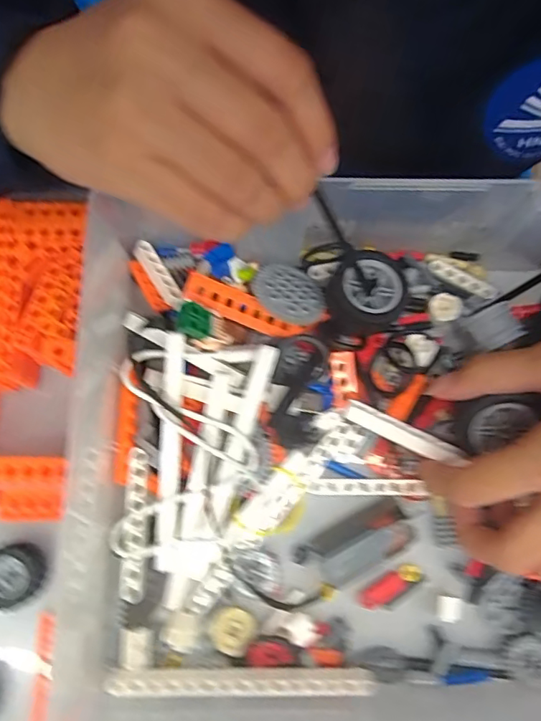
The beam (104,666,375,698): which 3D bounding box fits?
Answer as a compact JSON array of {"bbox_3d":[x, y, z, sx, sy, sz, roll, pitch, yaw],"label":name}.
[{"bbox_3d":[-0.014,0.147,0.239,0.119,0.010,0.010,0,76,0],"label":"beam"}]

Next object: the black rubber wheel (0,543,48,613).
[{"bbox_3d":[-0.124,0.106,0.254,0.031,0.015,0.029,0,76,0],"label":"black rubber wheel"}]

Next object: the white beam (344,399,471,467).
[{"bbox_3d":[0.065,0.036,0.257,0.059,0.010,0.009,24,77,6],"label":"white beam"}]

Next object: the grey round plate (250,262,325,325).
[{"bbox_3d":[0.009,-0.037,0.281,0.038,0.007,0.035,0,63,-19],"label":"grey round plate"}]

